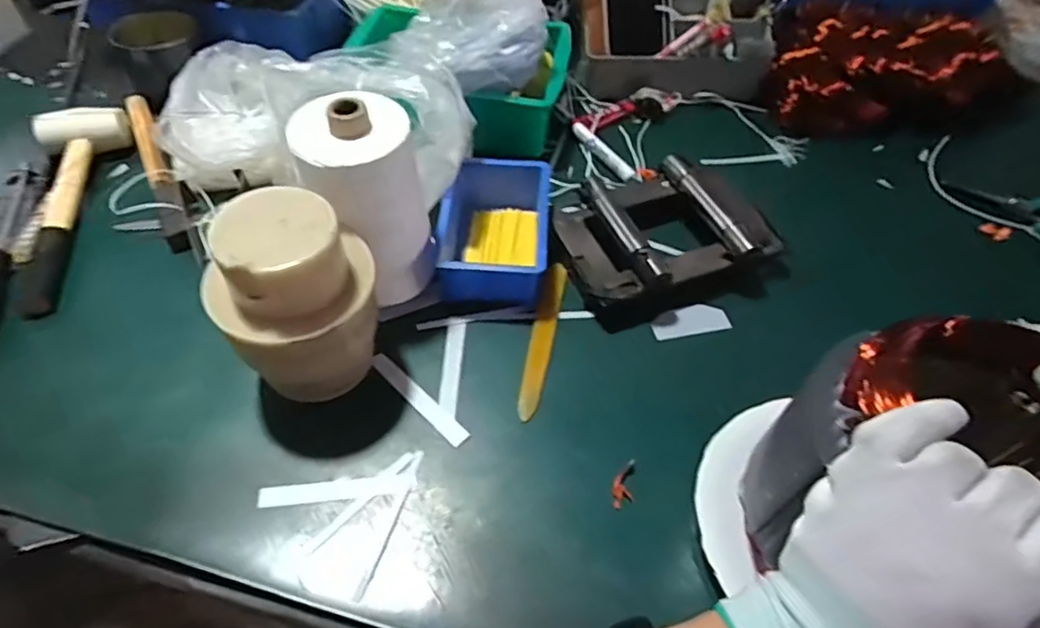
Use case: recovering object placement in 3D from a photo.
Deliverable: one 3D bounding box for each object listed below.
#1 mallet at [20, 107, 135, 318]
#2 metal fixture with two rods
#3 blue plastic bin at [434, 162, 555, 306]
[{"bbox_3d":[-0.439,-0.118,0.588,0.083,0.036,0.257,-15,54,-13],"label":"mallet"},{"bbox_3d":[0.137,-0.080,0.583,0.208,0.049,0.163,-23,56,-18],"label":"metal fixture with two rods"},{"bbox_3d":[-0.022,-0.088,0.578,0.100,0.052,0.162,4,52,1],"label":"blue plastic bin"}]

